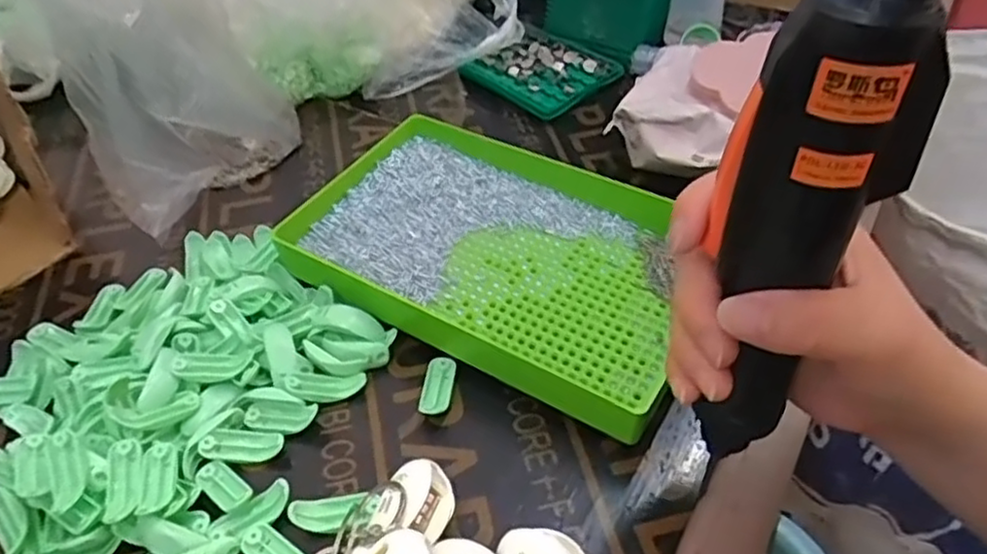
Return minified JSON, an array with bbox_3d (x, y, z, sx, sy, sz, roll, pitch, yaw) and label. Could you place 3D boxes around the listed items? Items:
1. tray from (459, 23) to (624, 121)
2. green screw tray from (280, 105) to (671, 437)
[{"bbox_3d":[0.044,-0.177,0.584,0.098,0.019,0.098,-34,54,-23],"label":"tray"},{"bbox_3d":[0.000,-0.018,0.417,0.239,0.029,0.153,21,54,23],"label":"green screw tray"}]

